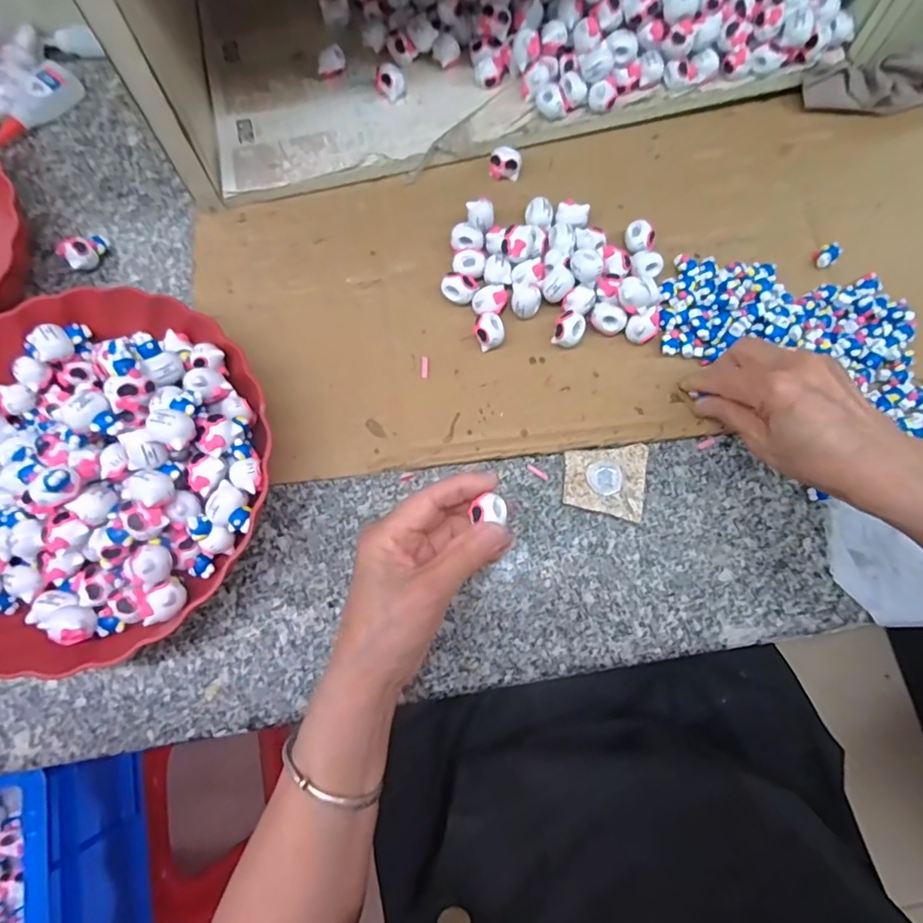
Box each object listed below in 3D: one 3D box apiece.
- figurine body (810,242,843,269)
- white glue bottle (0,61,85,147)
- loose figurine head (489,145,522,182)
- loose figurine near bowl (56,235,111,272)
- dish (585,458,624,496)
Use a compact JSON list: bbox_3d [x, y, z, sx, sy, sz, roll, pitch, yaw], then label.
[{"bbox_3d":[0.293,-0.166,0.415,0.019,0.011,0.016,-36,79,-9],"label":"figurine body"},{"bbox_3d":[-0.372,-0.309,0.449,0.032,0.020,0.087,42,79,9],"label":"white glue bottle"},{"bbox_3d":[0.037,-0.246,0.428,0.025,0.017,0.019,14,76,3],"label":"loose figurine head"},{"bbox_3d":[-0.296,-0.167,0.409,0.022,0.023,0.033,41,79,9],"label":"loose figurine near bowl"},{"bbox_3d":[0.102,0.011,0.370,0.023,0.005,0.025,0,76,-1],"label":"dish"}]

